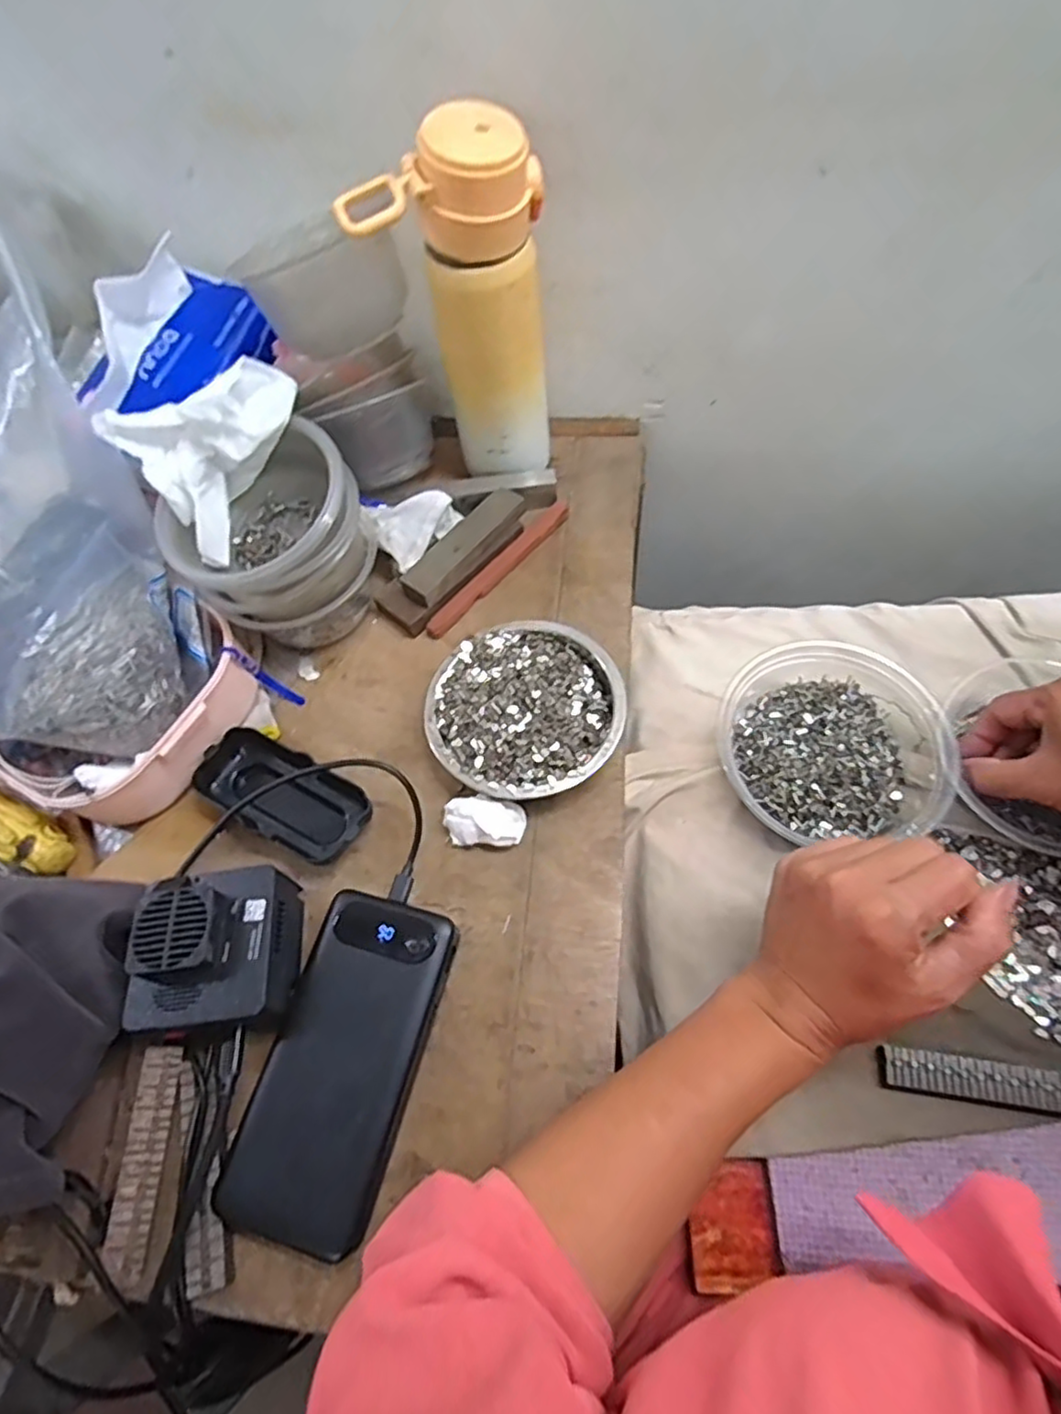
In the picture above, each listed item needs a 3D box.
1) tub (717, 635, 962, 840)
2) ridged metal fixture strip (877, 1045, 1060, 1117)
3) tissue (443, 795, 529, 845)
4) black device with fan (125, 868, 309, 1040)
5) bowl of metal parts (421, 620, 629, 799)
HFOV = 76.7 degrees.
[{"bbox_3d":[0.186,0.025,0.419,0.139,0.049,0.125,-8,62,1],"label":"tub"},{"bbox_3d":[0.231,0.191,0.343,0.099,0.007,0.021,6,63,9],"label":"ridged metal fixture strip"},{"bbox_3d":[-0.028,0.069,0.400,0.047,0.019,0.027,5,63,8],"label":"tissue"},{"bbox_3d":[-0.165,0.130,0.355,0.072,0.053,0.077,-8,62,1],"label":"black device with fan"},{"bbox_3d":[-0.003,0.003,0.428,0.119,0.033,0.118,-2,62,4],"label":"bowl of metal parts"}]

